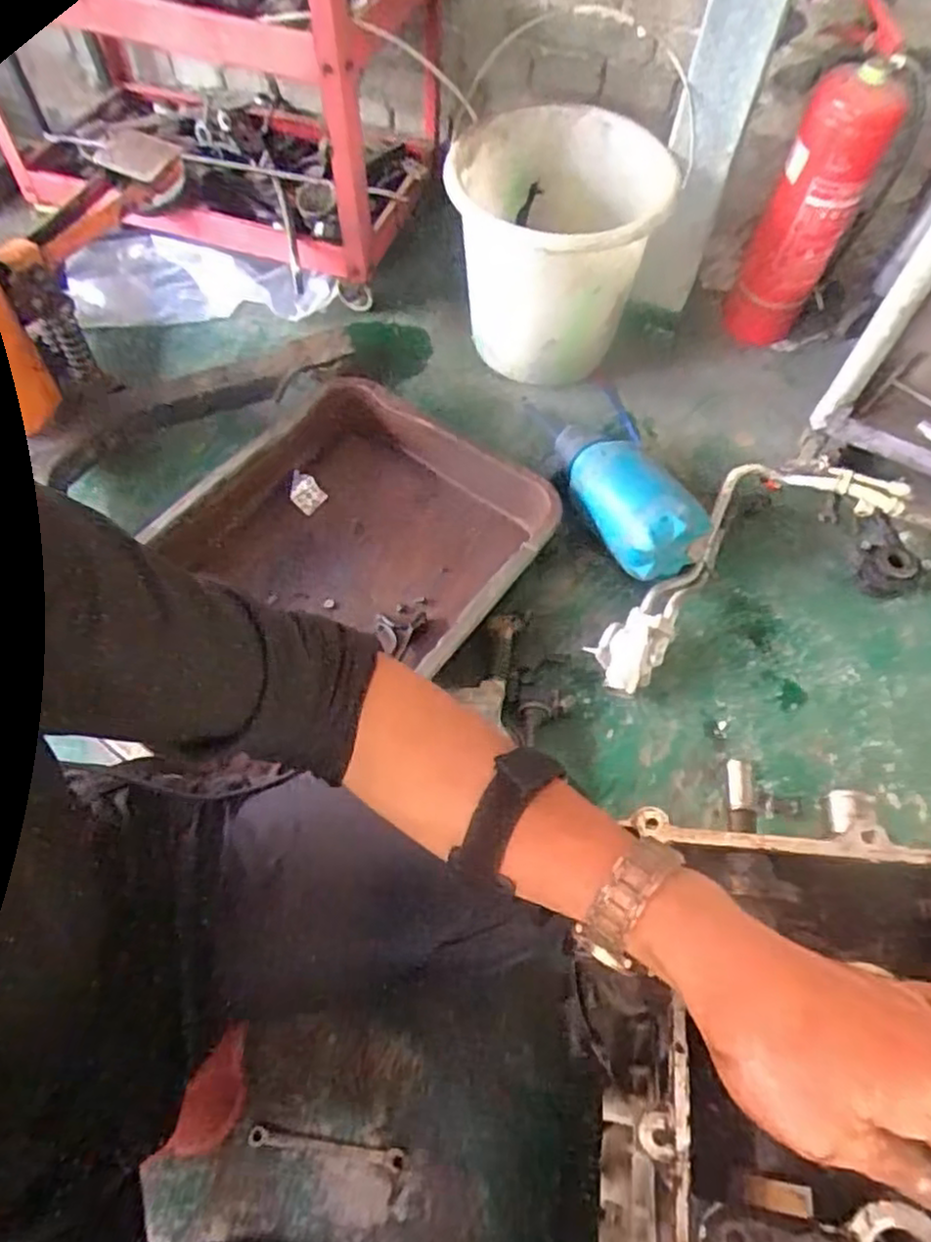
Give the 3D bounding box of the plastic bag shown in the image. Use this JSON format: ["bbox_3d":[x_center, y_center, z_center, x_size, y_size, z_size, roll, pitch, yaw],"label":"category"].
[{"bbox_3d":[-0.490,-0.624,1.281,0.481,0.098,0.178,-1,61,-3],"label":"plastic bag"}]

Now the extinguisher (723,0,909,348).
[{"bbox_3d":[0.564,-0.682,1.158,0.142,0.476,0.146,27,63,12],"label":"extinguisher"}]

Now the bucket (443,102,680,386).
[{"bbox_3d":[0.141,-0.602,1.192,0.335,0.328,0.285,10,61,3],"label":"bucket"}]

